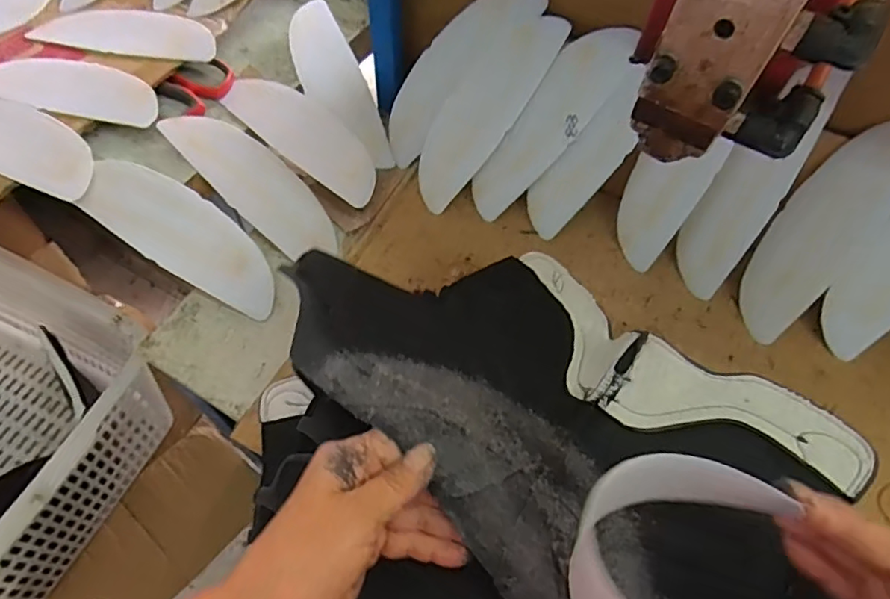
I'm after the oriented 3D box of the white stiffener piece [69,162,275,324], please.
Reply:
[{"bbox_3d":[-0.232,-0.057,0.519,0.188,0.008,0.069,36,74,-8],"label":"white stiffener piece"}]

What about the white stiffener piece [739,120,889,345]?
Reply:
[{"bbox_3d":[0.325,-0.063,0.495,0.070,0.207,0.029,36,22,17],"label":"white stiffener piece"}]

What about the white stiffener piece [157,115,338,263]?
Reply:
[{"bbox_3d":[-0.185,-0.114,0.563,0.195,0.005,0.067,43,64,-1],"label":"white stiffener piece"}]

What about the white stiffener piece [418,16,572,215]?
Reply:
[{"bbox_3d":[0.036,-0.190,0.574,0.068,0.017,0.208,44,108,20],"label":"white stiffener piece"}]

